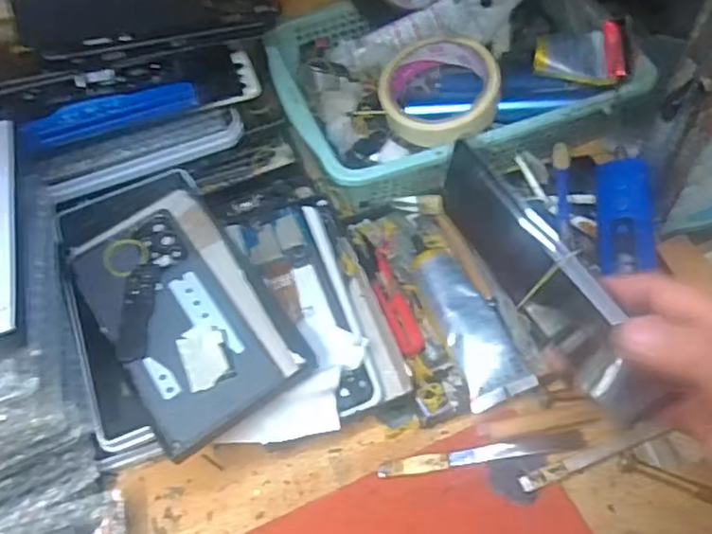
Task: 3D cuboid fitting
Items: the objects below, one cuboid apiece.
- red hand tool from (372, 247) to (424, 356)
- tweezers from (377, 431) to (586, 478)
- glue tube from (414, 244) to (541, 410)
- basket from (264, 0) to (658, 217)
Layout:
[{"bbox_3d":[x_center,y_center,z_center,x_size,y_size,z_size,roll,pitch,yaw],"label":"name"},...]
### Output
[{"bbox_3d":[0.026,0.021,0.469,0.021,0.015,0.094,-16,57,-8],"label":"red hand tool"},{"bbox_3d":[0.080,0.118,0.413,0.132,0.007,0.012,-9,56,-3],"label":"tweezers"},{"bbox_3d":[0.078,0.034,0.446,0.042,0.018,0.118,-22,64,4],"label":"glue tube"},{"bbox_3d":[0.077,-0.156,0.546,0.275,0.073,0.187,-18,57,-9],"label":"basket"}]

